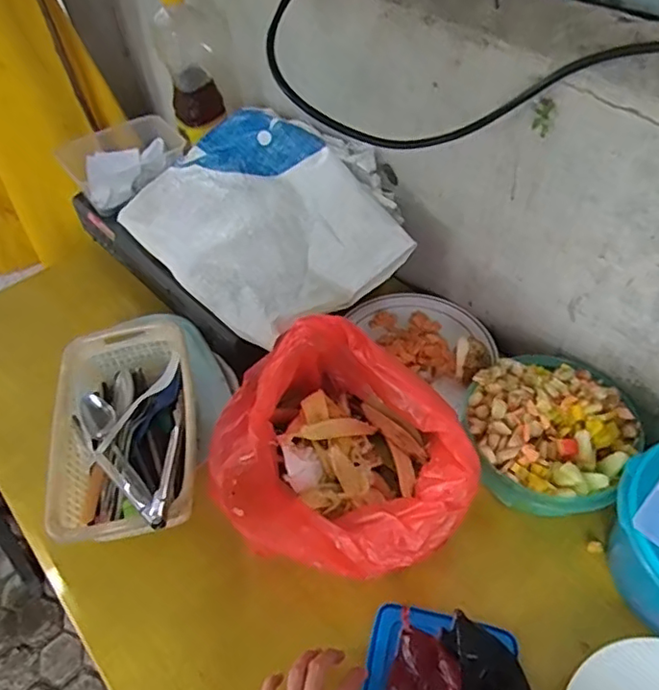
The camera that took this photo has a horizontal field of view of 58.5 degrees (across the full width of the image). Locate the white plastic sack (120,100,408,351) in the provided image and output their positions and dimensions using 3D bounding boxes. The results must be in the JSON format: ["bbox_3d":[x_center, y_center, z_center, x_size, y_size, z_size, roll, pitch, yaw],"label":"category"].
[{"bbox_3d":[-0.104,-0.174,0.784,0.247,0.091,0.351,-34,56,-21],"label":"white plastic sack"}]

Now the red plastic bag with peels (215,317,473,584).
[{"bbox_3d":[0.005,0.121,0.615,0.227,0.117,0.262,-31,55,-19],"label":"red plastic bag with peels"}]

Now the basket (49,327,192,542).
[{"bbox_3d":[-0.221,0.091,0.641,0.139,0.082,0.257,-13,51,-5],"label":"basket"}]

